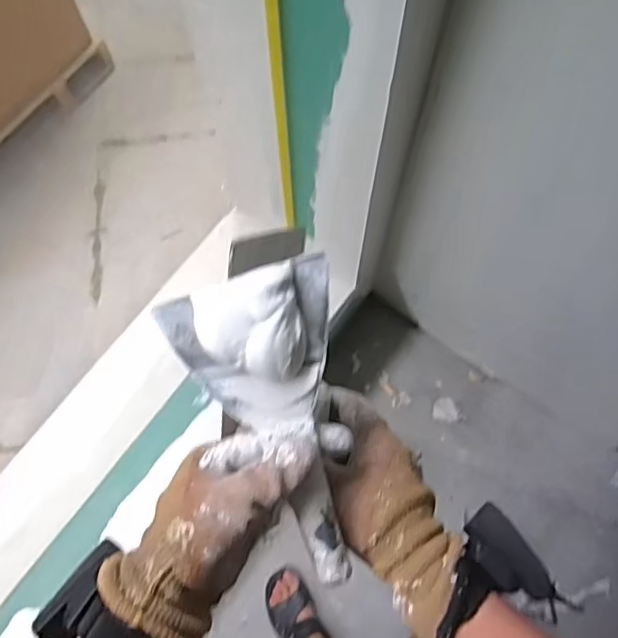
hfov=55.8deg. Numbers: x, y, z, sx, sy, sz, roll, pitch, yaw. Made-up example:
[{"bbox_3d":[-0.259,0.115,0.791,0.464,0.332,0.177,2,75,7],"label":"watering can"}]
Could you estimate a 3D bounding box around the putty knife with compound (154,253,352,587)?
[{"bbox_3d":[-0.017,0.074,0.388,0.108,0.030,0.209,-16,95,-4],"label":"putty knife with compound"}]

